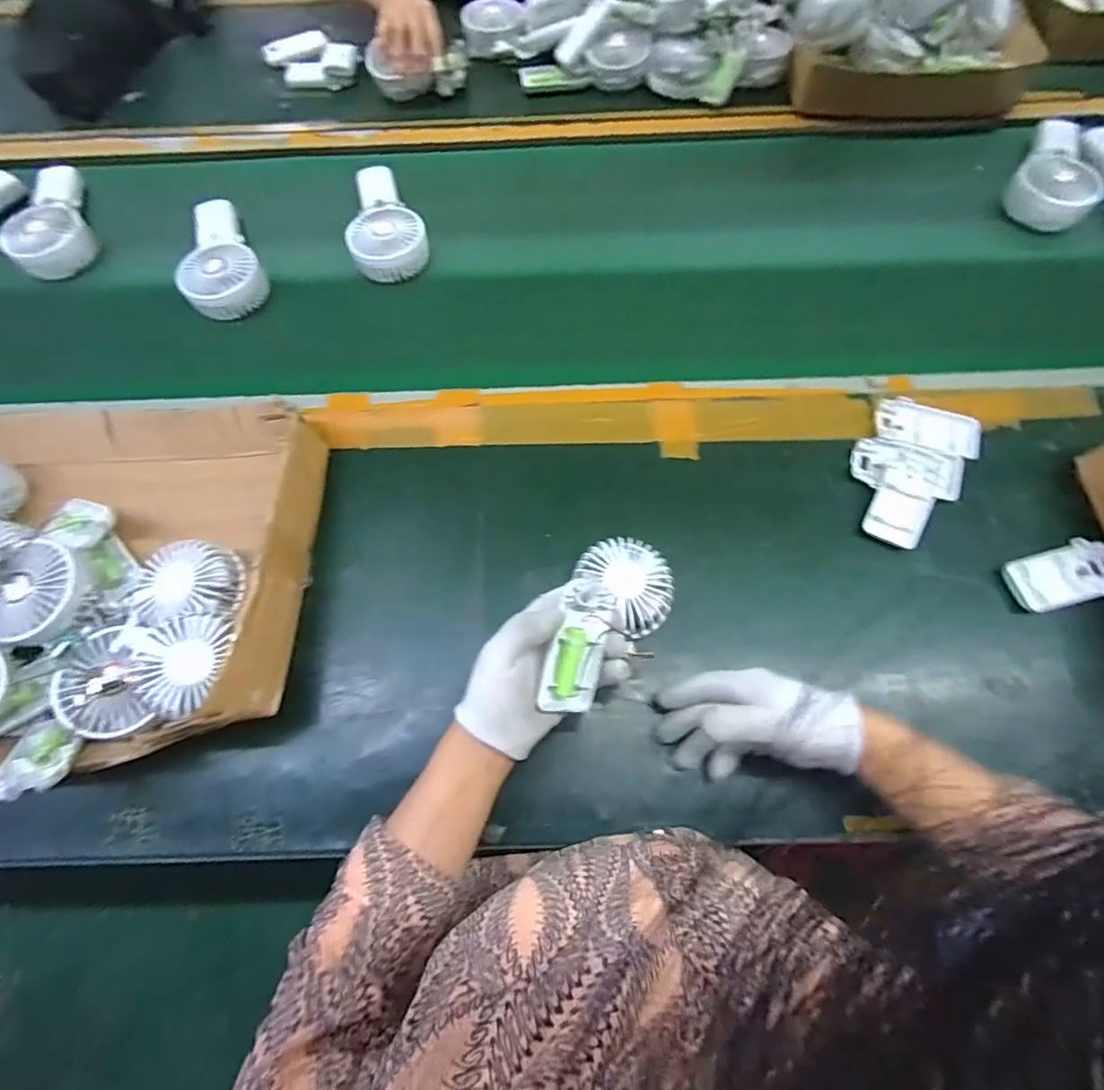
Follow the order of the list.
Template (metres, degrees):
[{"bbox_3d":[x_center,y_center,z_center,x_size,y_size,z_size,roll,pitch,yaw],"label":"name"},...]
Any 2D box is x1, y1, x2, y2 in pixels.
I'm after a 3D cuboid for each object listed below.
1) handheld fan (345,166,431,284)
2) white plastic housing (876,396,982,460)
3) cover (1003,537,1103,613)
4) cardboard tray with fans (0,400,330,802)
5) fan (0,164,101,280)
[{"bbox_3d":[-0.201,-0.405,0.674,0.089,0.047,0.175,-10,69,-2],"label":"handheld fan"},{"bbox_3d":[0.373,-0.116,0.546,0.097,0.014,0.043,18,71,9],"label":"white plastic housing"},{"bbox_3d":[0.464,0.028,0.497,0.089,0.016,0.053,-15,69,-3],"label":"cover"},{"bbox_3d":[-0.489,0.029,0.489,0.535,0.103,0.359,-2,69,2],"label":"cardboard tray with fans"},{"bbox_3d":[-0.626,-0.417,0.691,0.075,0.051,0.180,-15,69,-4],"label":"fan"}]

